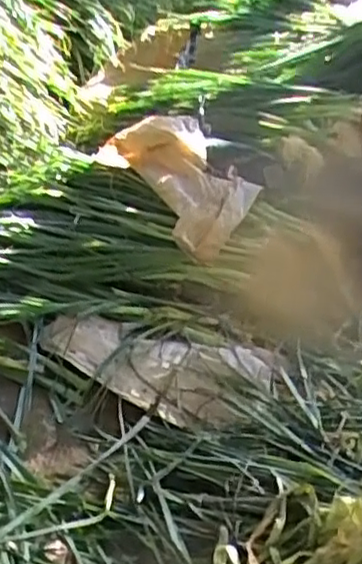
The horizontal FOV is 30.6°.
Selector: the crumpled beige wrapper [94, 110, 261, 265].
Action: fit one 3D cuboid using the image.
[{"bbox_3d":[0.001,-0.219,1.286,0.208,0.177,0.295,-30,43,-33],"label":"crumpled beige wrapper"}]

